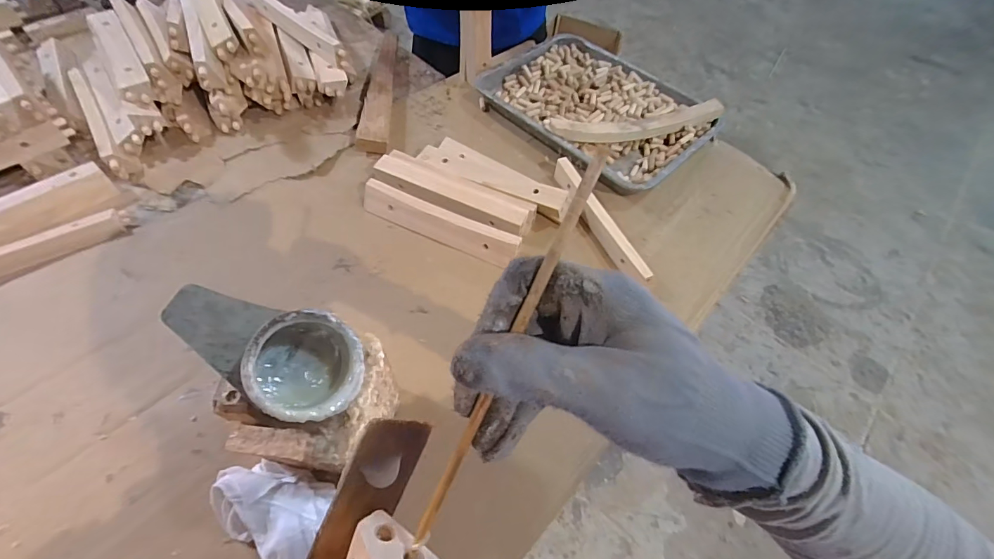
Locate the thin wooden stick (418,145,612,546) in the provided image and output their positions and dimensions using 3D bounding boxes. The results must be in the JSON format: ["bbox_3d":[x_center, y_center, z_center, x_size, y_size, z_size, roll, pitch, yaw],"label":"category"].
[{"bbox_3d":[0.001,0.035,0.171,0.006,0.004,0.182,27,102,14],"label":"thin wooden stick"}]

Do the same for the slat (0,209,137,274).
[{"bbox_3d":[-0.628,-0.030,0.551,0.259,0.022,0.036,-29,64,-21],"label":"slat"}]

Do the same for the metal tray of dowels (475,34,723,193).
[{"bbox_3d":[0.186,-0.321,0.794,0.297,0.051,0.390,-39,68,-25],"label":"metal tray of dowels"}]

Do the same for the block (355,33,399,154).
[{"bbox_3d":[-0.215,-0.367,0.803,0.047,0.031,0.364,0,57,-5],"label":"block"}]

